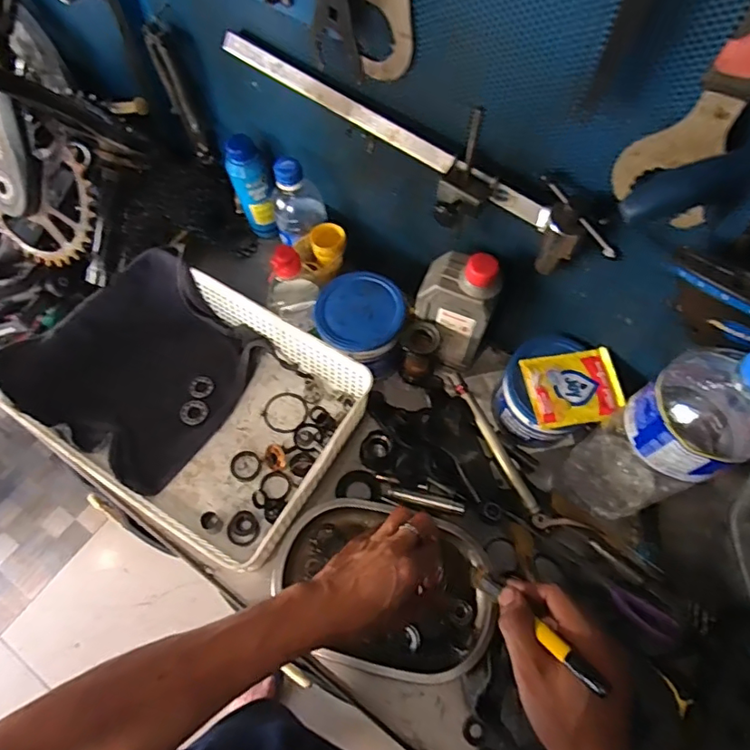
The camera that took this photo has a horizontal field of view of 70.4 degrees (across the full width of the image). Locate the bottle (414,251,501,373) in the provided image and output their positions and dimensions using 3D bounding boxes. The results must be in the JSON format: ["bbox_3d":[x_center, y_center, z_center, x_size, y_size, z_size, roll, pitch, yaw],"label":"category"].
[{"bbox_3d":[0.089,-0.072,0.596,0.081,0.175,0.049,30,67,13],"label":"bottle"}]

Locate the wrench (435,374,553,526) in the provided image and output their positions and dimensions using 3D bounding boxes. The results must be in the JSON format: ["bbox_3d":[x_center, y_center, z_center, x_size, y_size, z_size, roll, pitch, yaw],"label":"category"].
[{"bbox_3d":[0.135,0.078,0.607,0.019,0.014,0.209,-26,67,-13],"label":"wrench"}]

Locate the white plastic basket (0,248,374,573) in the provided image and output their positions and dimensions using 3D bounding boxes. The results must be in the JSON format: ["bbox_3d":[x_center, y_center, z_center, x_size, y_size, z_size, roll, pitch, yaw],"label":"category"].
[{"bbox_3d":[-0.198,0.026,0.600,0.332,0.097,0.258,29,67,13],"label":"white plastic basket"}]

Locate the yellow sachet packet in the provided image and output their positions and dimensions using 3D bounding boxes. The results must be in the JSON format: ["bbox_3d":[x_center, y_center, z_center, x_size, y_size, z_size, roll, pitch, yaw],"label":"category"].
[{"bbox_3d":[0.212,0.013,0.565,0.097,0.010,0.079,-10,64,-5],"label":"yellow sachet packet"}]

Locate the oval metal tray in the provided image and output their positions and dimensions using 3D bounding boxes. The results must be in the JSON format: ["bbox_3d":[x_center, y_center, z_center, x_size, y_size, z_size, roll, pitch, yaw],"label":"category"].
[{"bbox_3d":[0.012,0.217,0.550,0.222,0.026,0.156,12,64,5],"label":"oval metal tray"}]

